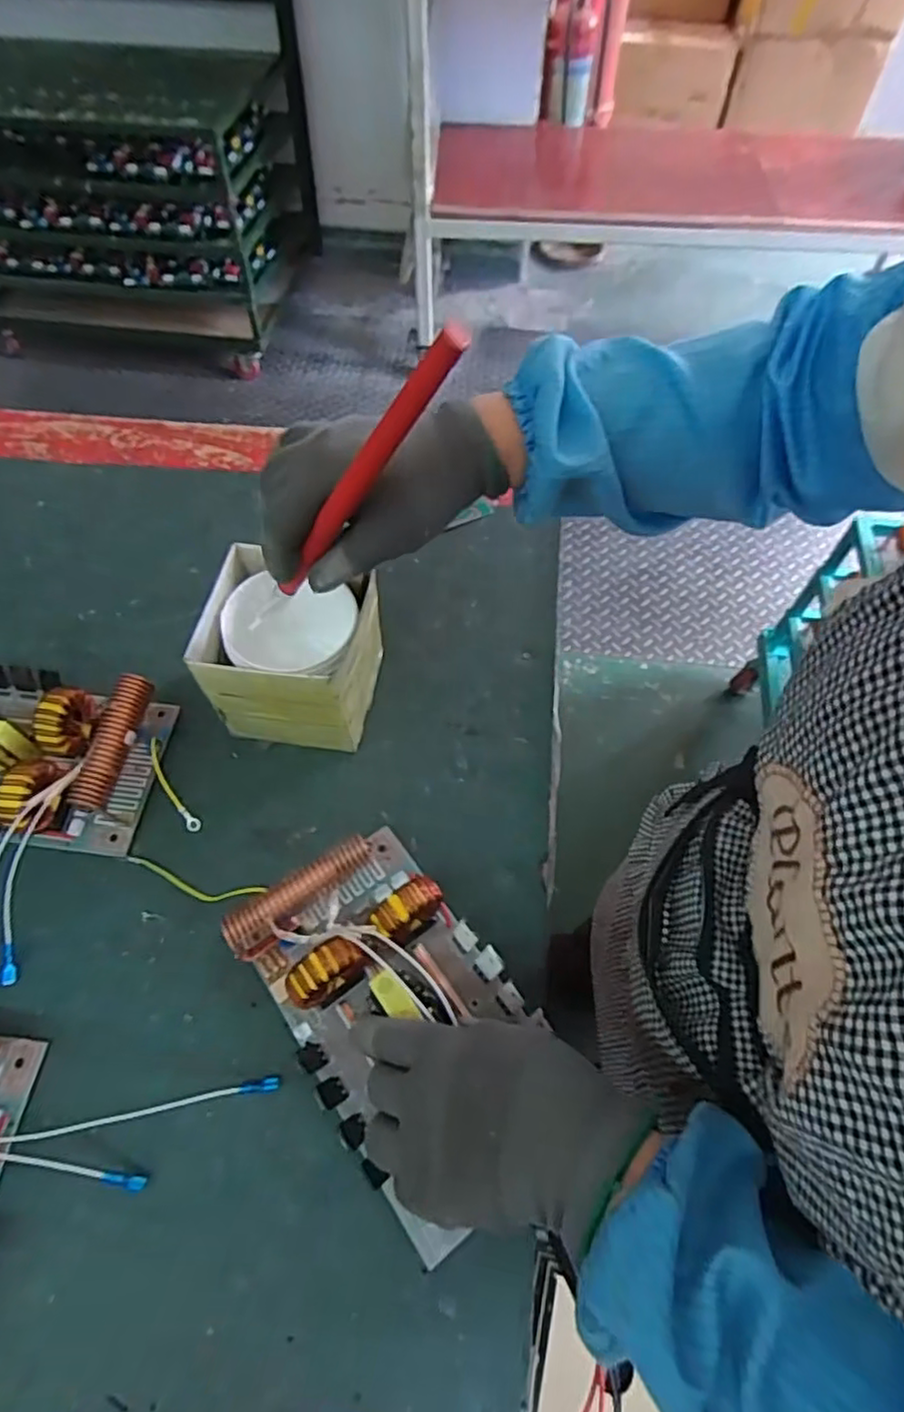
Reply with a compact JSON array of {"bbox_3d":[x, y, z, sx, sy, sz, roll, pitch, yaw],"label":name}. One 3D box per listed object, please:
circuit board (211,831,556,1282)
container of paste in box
[{"bbox_3d":[-0.032,0.184,0.396,0.128,0.062,0.212,-35,67,-19],"label":"circuit board"},{"bbox_3d":[-0.116,-0.040,0.495,0.111,0.106,0.110,8,61,4],"label":"container of paste in box"}]

